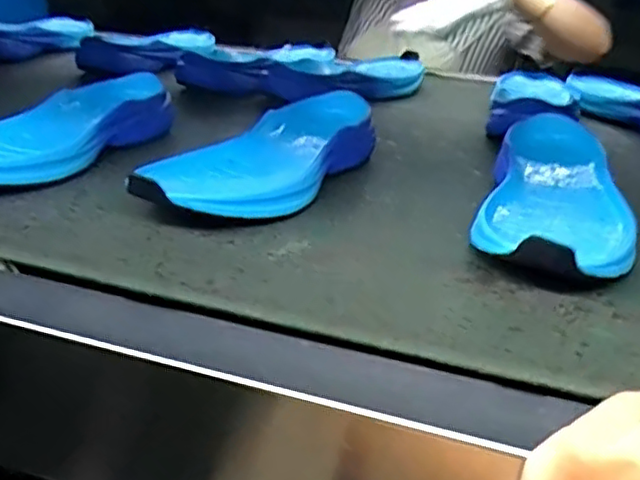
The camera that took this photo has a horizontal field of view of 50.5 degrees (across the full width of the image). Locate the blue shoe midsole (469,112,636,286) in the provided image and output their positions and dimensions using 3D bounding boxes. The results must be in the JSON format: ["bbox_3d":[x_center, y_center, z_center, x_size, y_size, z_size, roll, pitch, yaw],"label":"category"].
[{"bbox_3d":[0.169,-0.033,0.481,0.094,0.039,0.263,15,32,16],"label":"blue shoe midsole"}]

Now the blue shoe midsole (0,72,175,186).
[{"bbox_3d":[-0.207,-0.084,0.533,0.076,0.041,0.266,15,32,16],"label":"blue shoe midsole"}]

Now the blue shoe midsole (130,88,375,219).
[{"bbox_3d":[-0.037,-0.063,0.522,0.095,0.044,0.257,14,27,23],"label":"blue shoe midsole"}]

